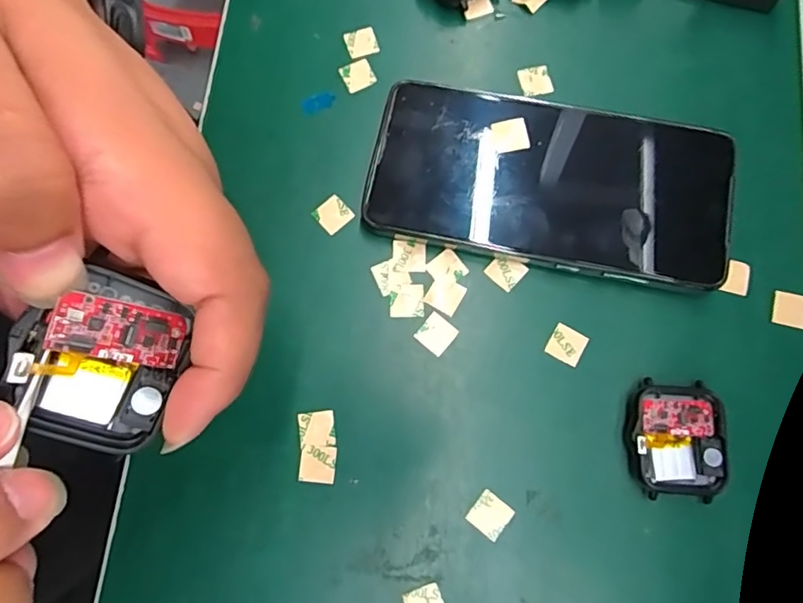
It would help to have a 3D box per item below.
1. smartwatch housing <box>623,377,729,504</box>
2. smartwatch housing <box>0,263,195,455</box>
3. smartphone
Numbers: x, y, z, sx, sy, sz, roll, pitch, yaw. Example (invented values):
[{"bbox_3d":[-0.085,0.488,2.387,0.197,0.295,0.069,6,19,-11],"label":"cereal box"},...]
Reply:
[{"bbox_3d":[0.116,0.058,0.228,0.038,0.010,0.046,4,78,2],"label":"smartwatch housing"},{"bbox_3d":[-0.074,0.015,0.131,0.035,0.009,0.043,27,86,-35],"label":"smartwatch housing"},{"bbox_3d":[0.068,-0.055,0.252,0.160,0.014,0.078,11,78,4],"label":"smartphone"}]

